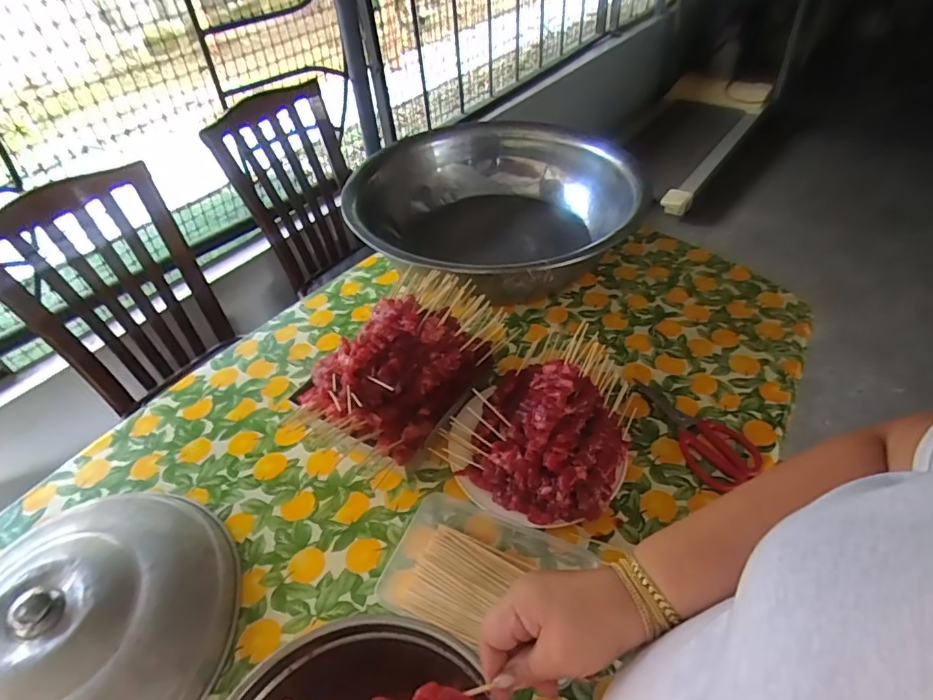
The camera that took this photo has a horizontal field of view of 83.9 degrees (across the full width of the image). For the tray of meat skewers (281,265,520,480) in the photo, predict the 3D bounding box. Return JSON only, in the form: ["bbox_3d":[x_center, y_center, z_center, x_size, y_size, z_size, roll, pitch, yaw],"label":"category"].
[{"bbox_3d":[-0.093,0.008,0.829,0.233,0.148,0.343,21,51,23],"label":"tray of meat skewers"}]

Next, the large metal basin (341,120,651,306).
[{"bbox_3d":[0.077,-0.282,1.087,0.516,0.185,0.584,25,52,25],"label":"large metal basin"}]

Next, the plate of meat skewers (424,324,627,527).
[{"bbox_3d":[0.125,0.086,0.759,0.242,0.120,0.328,22,51,23],"label":"plate of meat skewers"}]

